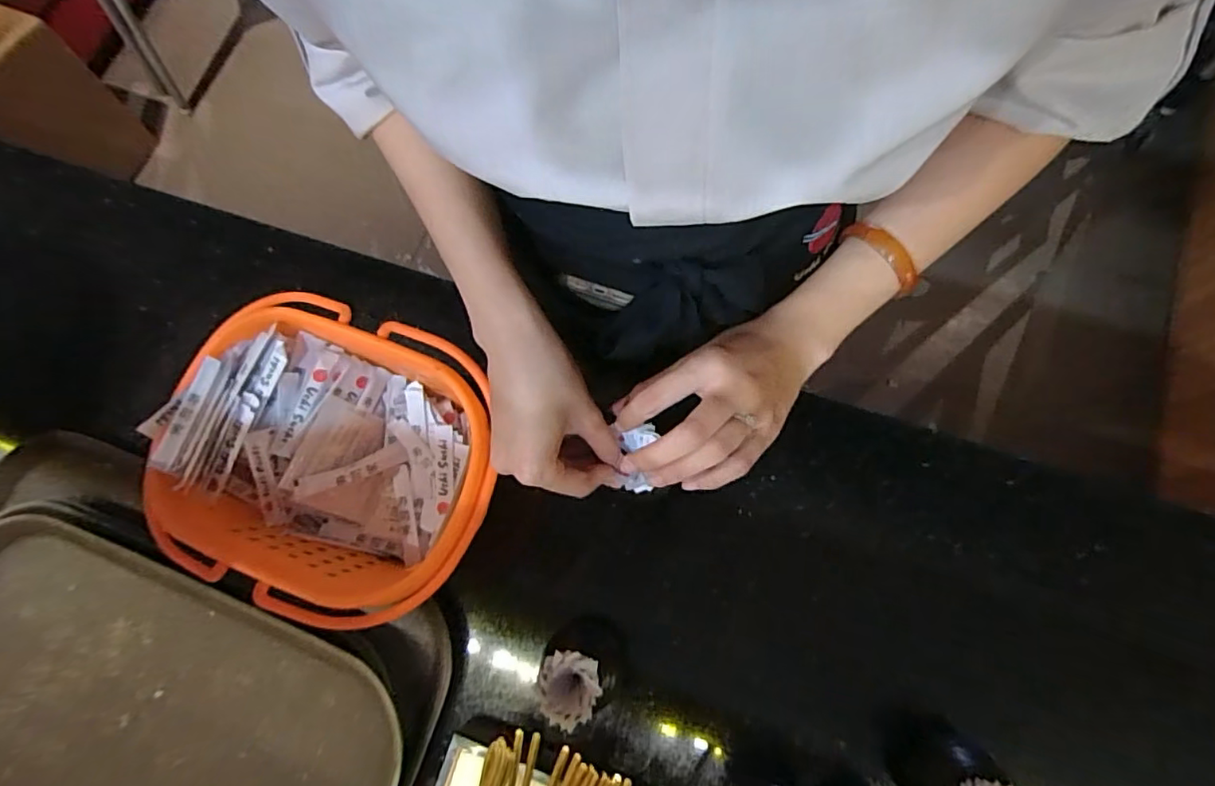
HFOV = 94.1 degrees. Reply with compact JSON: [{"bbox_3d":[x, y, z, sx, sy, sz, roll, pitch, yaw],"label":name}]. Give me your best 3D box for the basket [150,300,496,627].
[{"bbox_3d":[-0.187,0.048,0.410,0.226,0.095,0.192,16,77,9],"label":"basket"}]

